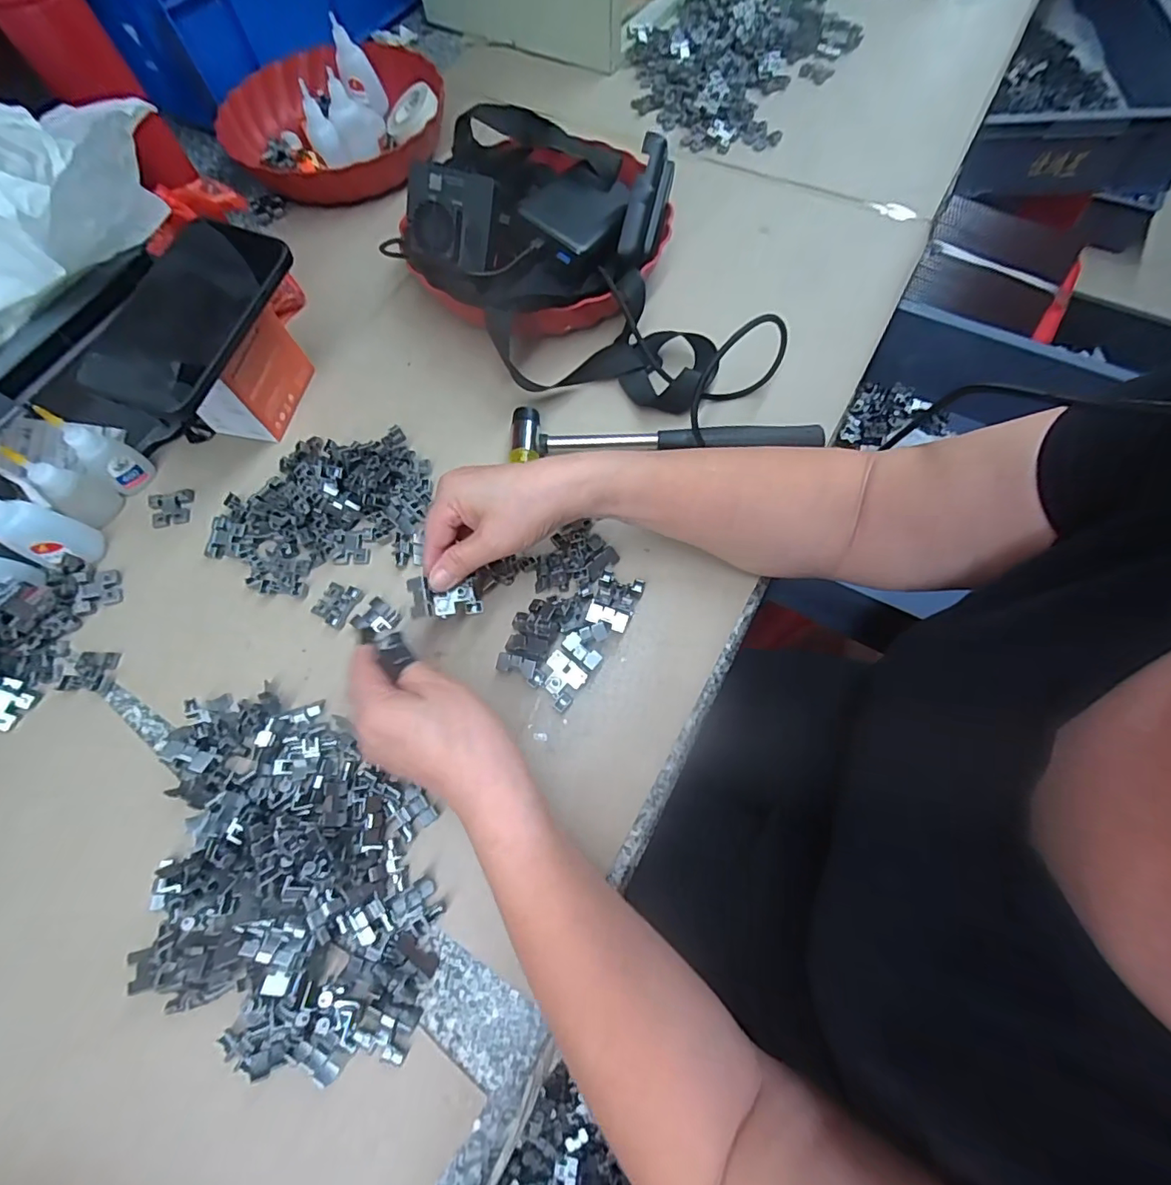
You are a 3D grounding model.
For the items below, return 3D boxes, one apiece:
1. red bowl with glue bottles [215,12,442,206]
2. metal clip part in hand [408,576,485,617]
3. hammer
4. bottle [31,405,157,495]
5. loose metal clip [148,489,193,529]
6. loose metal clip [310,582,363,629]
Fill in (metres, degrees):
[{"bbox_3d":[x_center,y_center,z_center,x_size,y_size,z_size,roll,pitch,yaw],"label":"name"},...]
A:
[{"bbox_3d":[-0.277,-0.529,0.581,0.232,0.069,0.238,-1,67,2],"label":"red bowl with glue bottles"},{"bbox_3d":[-0.093,0.004,0.353,0.048,0.007,0.026,4,66,-16],"label":"metal clip part in hand"},{"bbox_3d":[0.064,-0.132,0.432,0.246,0.021,0.044,-3,67,1],"label":"hammer"},{"bbox_3d":[-0.378,-0.110,0.415,0.022,0.069,0.033,32,72,14],"label":"bottle"},{"bbox_3d":[-0.342,-0.069,0.436,0.034,0.006,0.031,-10,67,-2],"label":"loose metal clip"},{"bbox_3d":[-0.187,0.008,0.395,0.029,0.005,0.033,21,70,11],"label":"loose metal clip"}]

